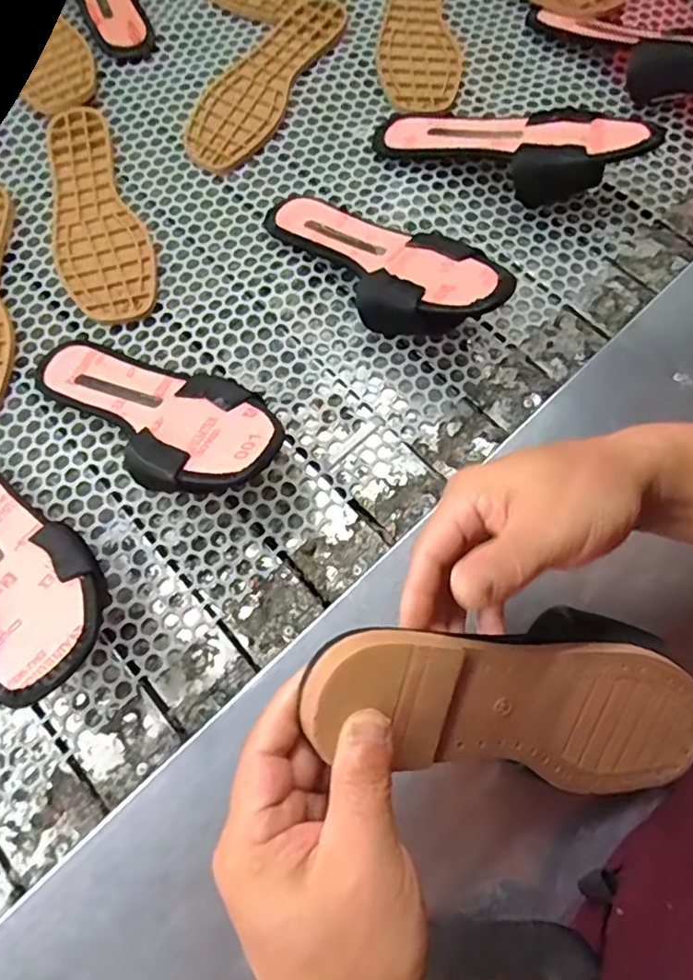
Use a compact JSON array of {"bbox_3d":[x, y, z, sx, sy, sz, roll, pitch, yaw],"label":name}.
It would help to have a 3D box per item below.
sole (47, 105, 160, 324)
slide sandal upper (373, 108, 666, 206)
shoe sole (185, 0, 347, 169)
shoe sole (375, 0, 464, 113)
[{"bbox_3d":[-0.242,-0.264,0.545,0.086,0.011,0.254,-22,72,-6],"label":"sole"},{"bbox_3d":[0.151,-0.320,0.540,0.261,0.066,0.098,25,72,24],"label":"slide sandal upper"},{"bbox_3d":[-0.082,-0.431,0.601,0.081,0.009,0.257,26,73,10],"label":"shoe sole"},{"bbox_3d":[0.079,-0.510,0.625,0.086,0.007,0.259,2,71,2],"label":"shoe sole"}]

